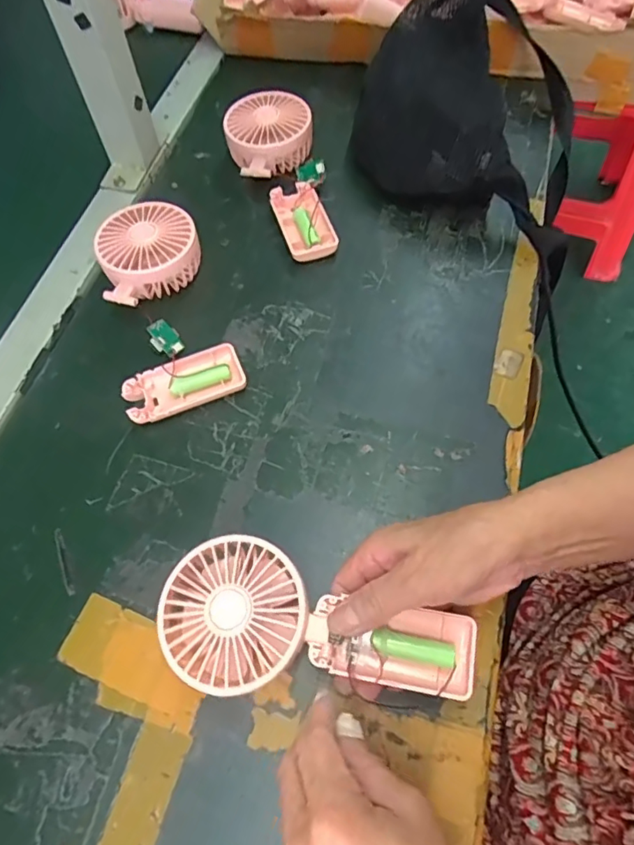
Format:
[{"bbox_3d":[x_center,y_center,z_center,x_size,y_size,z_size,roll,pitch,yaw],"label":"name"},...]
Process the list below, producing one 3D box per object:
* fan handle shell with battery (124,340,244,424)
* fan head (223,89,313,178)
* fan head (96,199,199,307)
[{"bbox_3d":[-0.105,-0.030,0.429,0.092,0.015,0.043,-21,62,-8],"label":"fan handle shell with battery"},{"bbox_3d":[-0.047,-0.289,0.544,0.084,0.046,0.091,-1,62,3],"label":"fan head"},{"bbox_3d":[-0.148,-0.149,0.481,0.085,0.044,0.089,-1,62,3],"label":"fan head"}]

